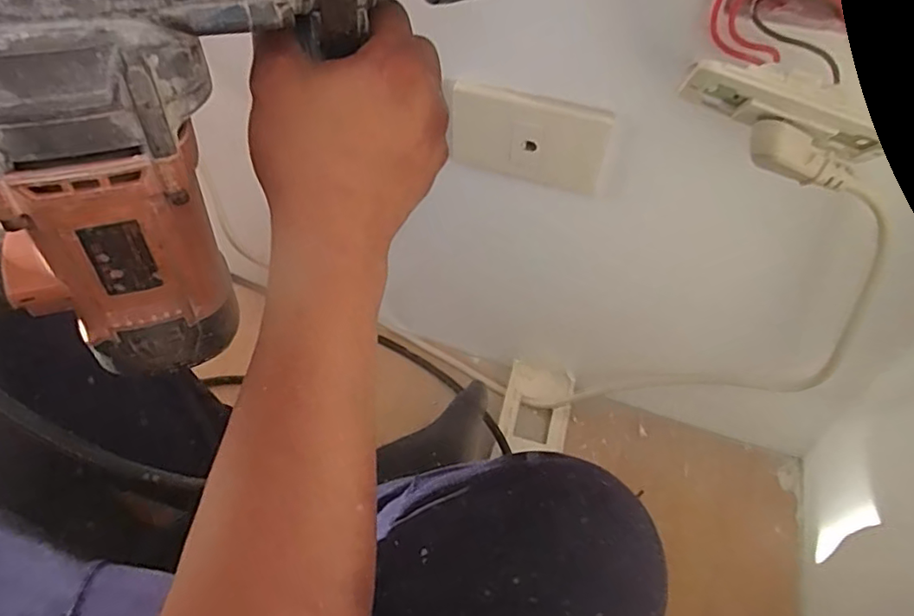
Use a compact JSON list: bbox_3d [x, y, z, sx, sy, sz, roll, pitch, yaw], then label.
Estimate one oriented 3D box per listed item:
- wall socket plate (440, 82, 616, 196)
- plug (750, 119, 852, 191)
[{"bbox_3d":[0.055,-0.128,0.442,0.123,0.073,0.017,16,47,15],"label":"wall socket plate"},{"bbox_3d":[0.185,-0.080,0.310,0.056,0.025,0.020,28,47,-3],"label":"plug"}]

